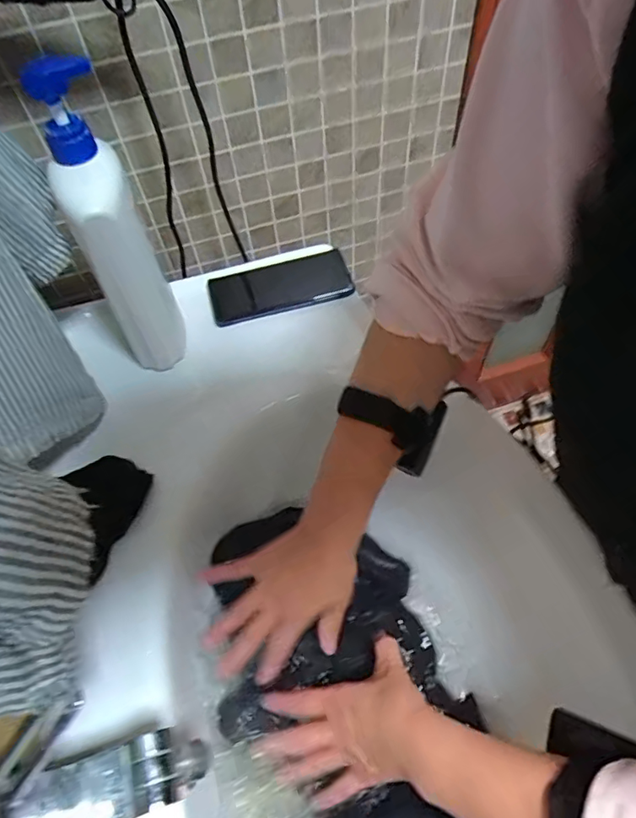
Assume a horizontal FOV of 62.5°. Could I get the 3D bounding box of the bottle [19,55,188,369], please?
[{"bbox_3d":[-0.180,-0.149,0.478,0.070,0.281,0.065,-33,62,-16],"label":"bottle"}]

